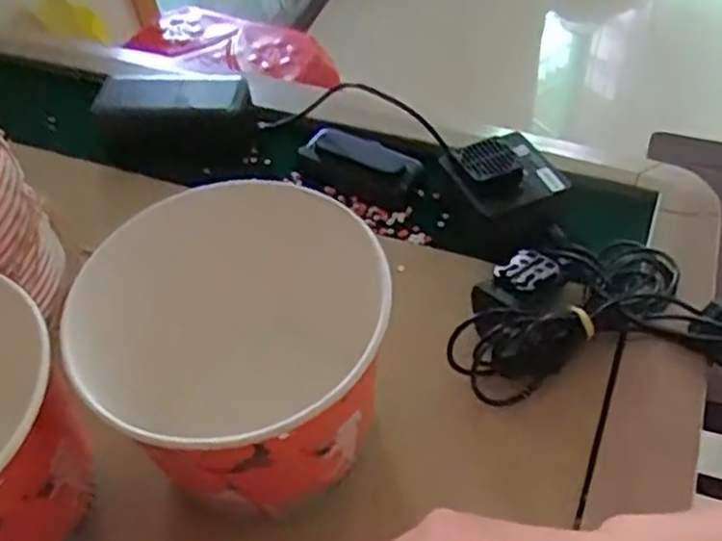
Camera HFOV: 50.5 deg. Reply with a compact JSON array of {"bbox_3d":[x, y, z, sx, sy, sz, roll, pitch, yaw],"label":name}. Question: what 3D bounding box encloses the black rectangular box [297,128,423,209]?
[{"bbox_3d":[0.000,-0.088,0.624,0.098,0.024,0.052,23,55,23],"label":"black rectangular box"}]

